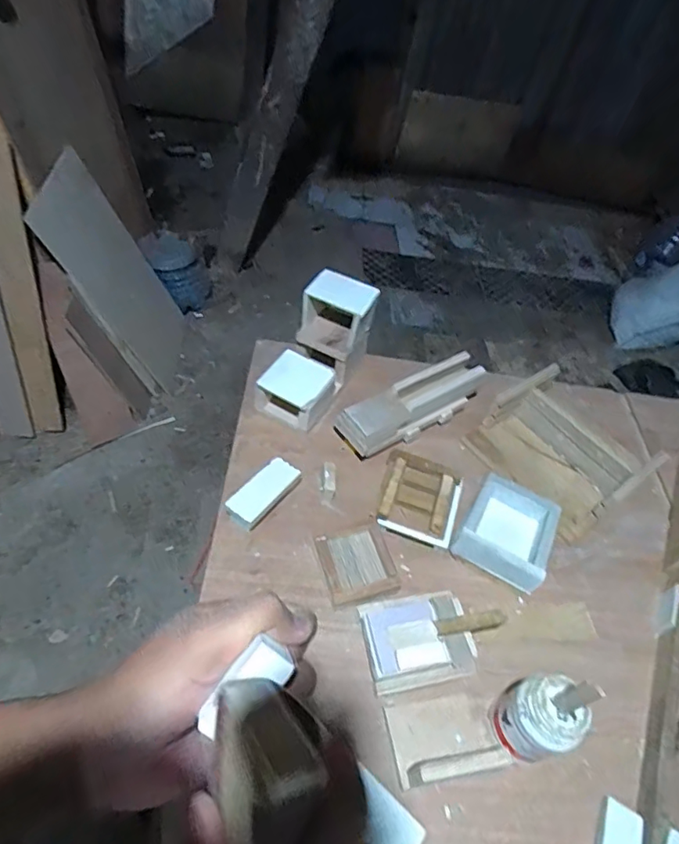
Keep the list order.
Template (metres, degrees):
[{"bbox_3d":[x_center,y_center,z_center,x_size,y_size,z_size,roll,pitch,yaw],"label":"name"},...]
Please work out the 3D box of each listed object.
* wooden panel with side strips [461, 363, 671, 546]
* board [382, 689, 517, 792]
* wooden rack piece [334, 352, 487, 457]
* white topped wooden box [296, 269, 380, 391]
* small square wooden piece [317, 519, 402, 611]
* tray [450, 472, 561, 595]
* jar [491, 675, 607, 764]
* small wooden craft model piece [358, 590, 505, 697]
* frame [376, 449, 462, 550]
[{"bbox_3d":[0.396,0.047,0.958,0.221,0.112,0.264,-23,56,-27],"label":"wooden panel with side strips"},{"bbox_3d":[0.131,0.373,0.640,0.131,0.060,0.094,-5,50,-14],"label":"board"},{"bbox_3d":[0.133,-0.028,0.970,0.297,0.075,0.082,-24,60,-26],"label":"wooden rack piece"},{"bbox_3d":[-0.009,-0.176,0.987,0.118,0.146,0.112,32,53,15],"label":"white topped wooden box"},{"bbox_3d":[0.029,0.207,0.783,0.107,0.031,0.105,-11,55,-18],"label":"small square wooden piece"},{"bbox_3d":[0.264,0.173,0.844,0.135,0.064,0.153,26,50,13],"label":"tray"},{"bbox_3d":[0.234,0.347,0.627,0.080,0.151,0.082,5,51,-6],"label":"jar"},{"bbox_3d":[0.127,0.288,0.726,0.189,0.051,0.114,-5,50,-14],"label":"small wooden craft model piece"},{"bbox_3d":[0.130,0.124,0.867,0.126,0.046,0.143,17,51,4],"label":"frame"}]

